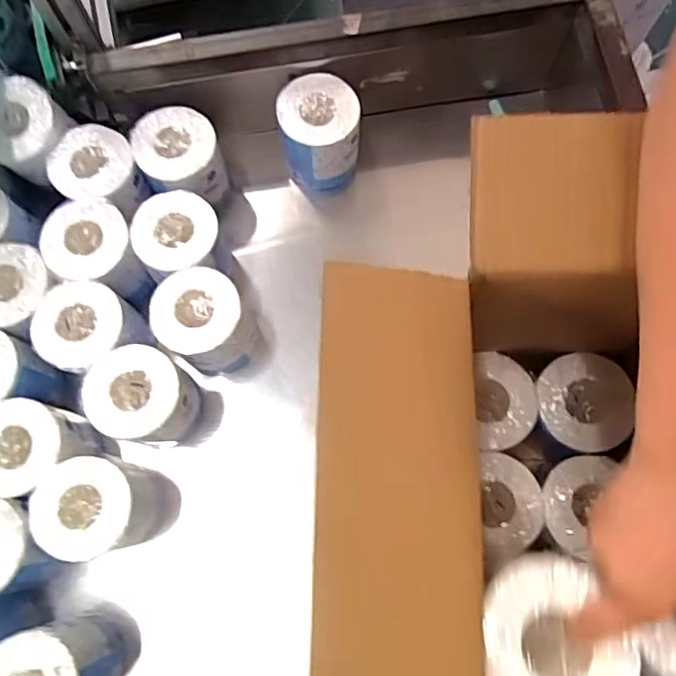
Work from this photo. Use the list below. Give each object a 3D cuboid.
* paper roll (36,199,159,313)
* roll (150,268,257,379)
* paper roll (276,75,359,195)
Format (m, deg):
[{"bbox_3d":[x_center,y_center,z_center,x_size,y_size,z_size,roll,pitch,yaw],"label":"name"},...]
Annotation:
[{"bbox_3d":[-0.279,-0.097,0.685,0.117,0.093,0.101,37,78,11],"label":"paper roll"},{"bbox_3d":[-0.152,-0.014,0.669,0.094,0.107,0.098,0,74,1],"label":"roll"},{"bbox_3d":[-0.023,-0.257,0.737,0.099,0.117,0.098,0,74,1],"label":"paper roll"}]

